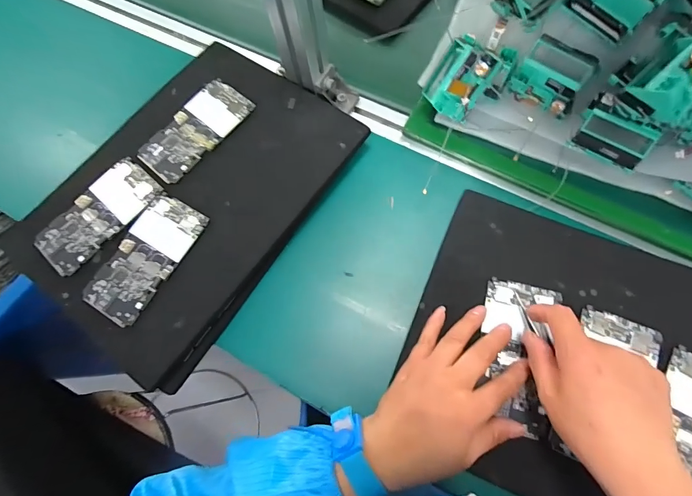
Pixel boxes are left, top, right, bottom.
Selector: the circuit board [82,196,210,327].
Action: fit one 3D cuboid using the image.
[{"bbox_3d":[-0.204,0.008,0.372,0.067,0.007,0.130,29,76,12],"label":"circuit board"}]

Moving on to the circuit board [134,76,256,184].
[{"bbox_3d":[-0.171,-0.135,0.416,0.068,0.007,0.131,36,77,14],"label":"circuit board"}]

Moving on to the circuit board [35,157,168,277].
[{"bbox_3d":[-0.263,-0.037,0.390,0.066,0.009,0.130,41,79,15],"label":"circuit board"}]

